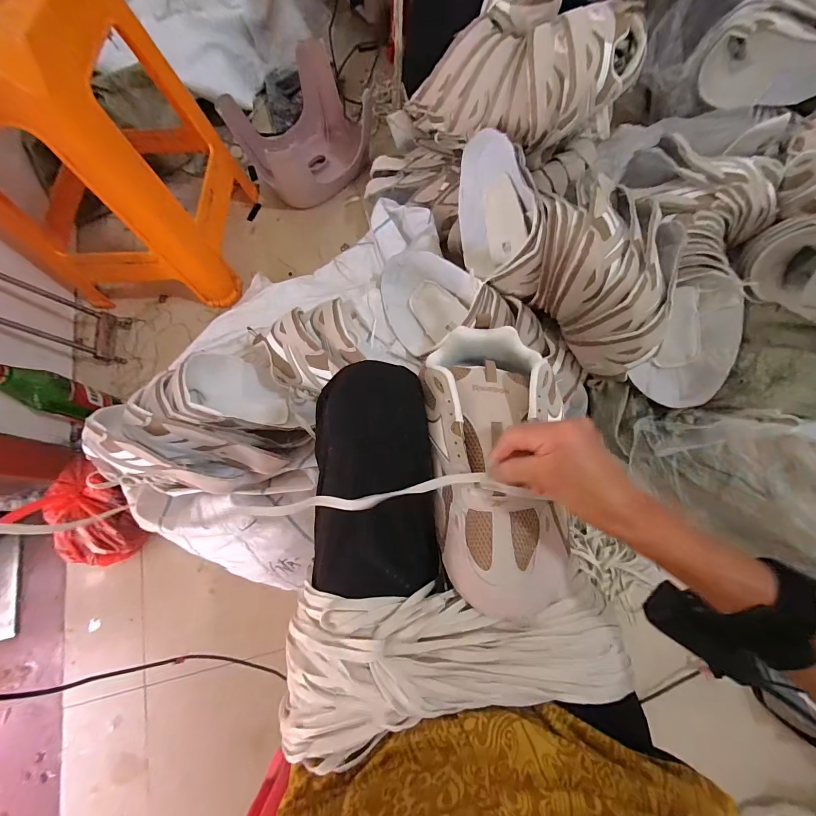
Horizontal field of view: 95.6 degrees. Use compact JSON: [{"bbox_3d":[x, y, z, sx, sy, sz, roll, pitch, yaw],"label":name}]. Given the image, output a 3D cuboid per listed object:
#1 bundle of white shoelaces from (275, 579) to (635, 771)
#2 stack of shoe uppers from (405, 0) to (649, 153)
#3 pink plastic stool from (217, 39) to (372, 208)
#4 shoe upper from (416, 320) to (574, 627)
[{"bbox_3d":[0.038,0.205,0.308,0.285,0.032,0.116,-8,73,0],"label":"bundle of white shoelaces"},{"bbox_3d":[0.176,-0.559,0.627,0.388,0.133,0.180,9,73,23],"label":"stack of shoe uppers"},{"bbox_3d":[-0.259,-0.669,0.919,0.295,0.179,0.257,-32,75,-8],"label":"pink plastic stool"},{"bbox_3d":[0.084,0.046,0.348,0.123,0.053,0.265,-4,74,1],"label":"shoe upper"}]

